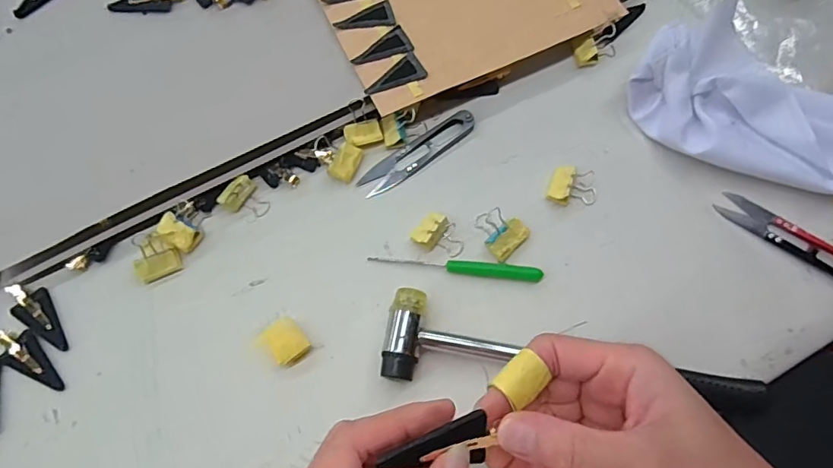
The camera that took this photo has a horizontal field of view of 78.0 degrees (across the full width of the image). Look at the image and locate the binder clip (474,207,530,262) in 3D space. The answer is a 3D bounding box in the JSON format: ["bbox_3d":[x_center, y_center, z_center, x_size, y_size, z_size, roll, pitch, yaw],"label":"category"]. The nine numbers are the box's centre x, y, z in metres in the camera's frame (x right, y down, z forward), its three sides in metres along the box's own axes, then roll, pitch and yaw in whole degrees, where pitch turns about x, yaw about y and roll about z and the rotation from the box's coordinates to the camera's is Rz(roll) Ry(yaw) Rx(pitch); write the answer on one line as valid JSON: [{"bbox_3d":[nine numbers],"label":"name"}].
[{"bbox_3d":[0.059,-0.003,0.367,0.031,0.016,0.036,-43,78,-12],"label":"binder clip"}]

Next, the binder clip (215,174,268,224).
[{"bbox_3d":[-0.128,-0.026,0.381,0.033,0.013,0.028,41,77,11],"label":"binder clip"}]

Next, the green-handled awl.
[{"bbox_3d":[0.027,0.023,0.364,0.121,0.008,0.010,5,73,1],"label":"green-handled awl"}]

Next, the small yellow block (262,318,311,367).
[{"bbox_3d":[-0.086,0.072,0.346,0.023,0.017,0.027,-28,75,-8],"label":"small yellow block"}]

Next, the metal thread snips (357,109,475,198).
[{"bbox_3d":[0.001,-0.064,0.396,0.100,0.007,0.023,-38,77,-11],"label":"metal thread snips"}]

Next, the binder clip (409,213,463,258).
[{"bbox_3d":[0.017,0.002,0.371,0.035,0.013,0.026,32,76,9],"label":"binder clip"}]

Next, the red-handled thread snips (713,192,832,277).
[{"bbox_3d":[0.273,0.007,0.361,0.120,0.010,0.020,35,76,10],"label":"red-handled thread snips"}]

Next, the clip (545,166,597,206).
[{"bbox_3d":[0.116,-0.033,0.375,0.035,0.023,0.026,26,75,7],"label":"clip"}]

